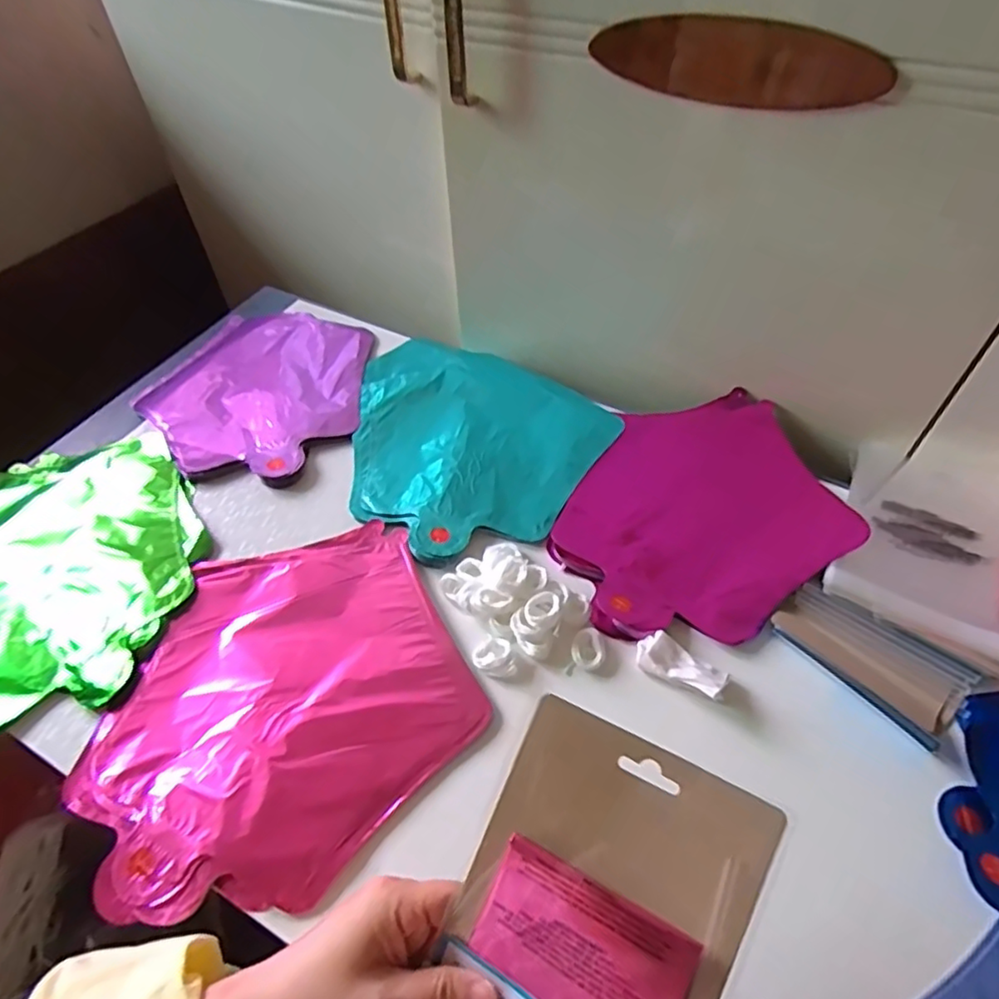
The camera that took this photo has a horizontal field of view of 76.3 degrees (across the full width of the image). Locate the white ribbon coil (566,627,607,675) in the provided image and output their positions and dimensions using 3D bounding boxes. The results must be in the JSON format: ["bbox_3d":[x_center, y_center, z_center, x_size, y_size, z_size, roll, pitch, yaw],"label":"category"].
[{"bbox_3d":[0.062,0.106,0.444,0.023,0.009,0.032,10,51,8],"label":"white ribbon coil"}]

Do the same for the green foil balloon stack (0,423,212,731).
[{"bbox_3d":[-0.348,0.049,0.508,0.233,0.036,0.252,9,52,9],"label":"green foil balloon stack"}]

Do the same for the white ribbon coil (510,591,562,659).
[{"bbox_3d":[0.025,0.087,0.448,0.031,0.022,0.040,15,52,12],"label":"white ribbon coil"}]

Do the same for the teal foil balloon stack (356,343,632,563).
[{"bbox_3d":[-0.042,-0.059,0.578,0.248,0.010,0.226,30,57,22],"label":"teal foil balloon stack"}]

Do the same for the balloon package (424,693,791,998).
[{"bbox_3d":[0.042,0.179,0.277,0.112,0.009,0.148,23,84,21],"label":"balloon package"}]

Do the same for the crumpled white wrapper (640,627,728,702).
[{"bbox_3d":[0.121,0.114,0.430,0.059,0.018,0.028,32,57,23],"label":"crumpled white wrapper"}]

